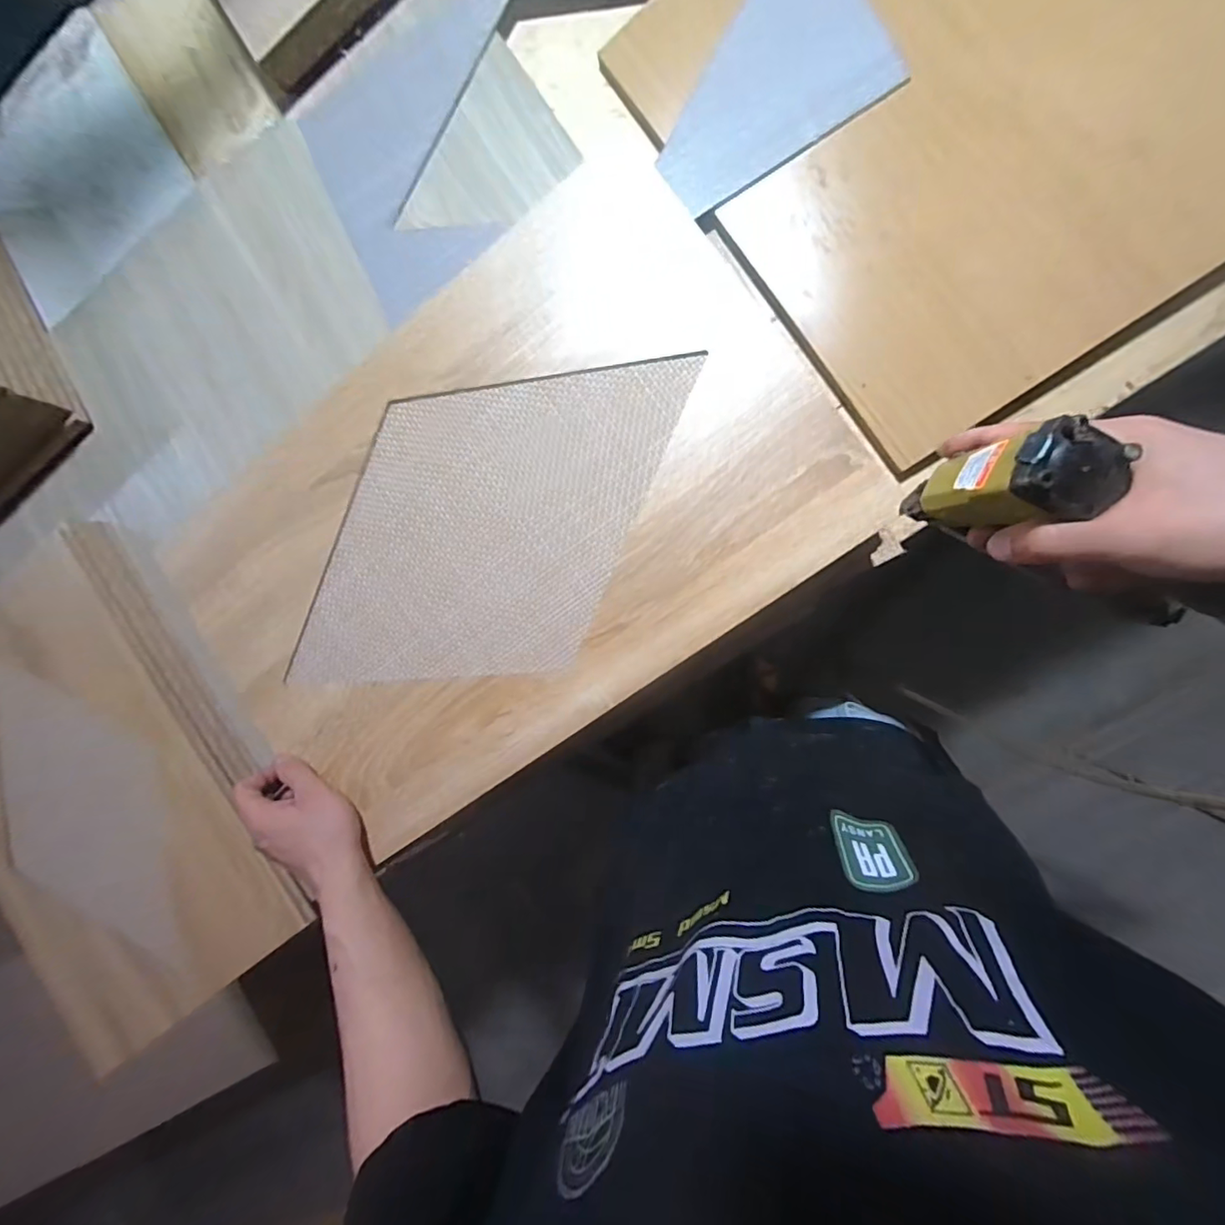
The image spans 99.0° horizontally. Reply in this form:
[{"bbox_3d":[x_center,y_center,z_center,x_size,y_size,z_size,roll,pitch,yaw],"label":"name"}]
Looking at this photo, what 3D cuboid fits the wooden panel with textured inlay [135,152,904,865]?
[{"bbox_3d":[-0.107,-0.070,0.449,0.567,0.026,0.375,-34,87,9],"label":"wooden panel with textured inlay"}]

